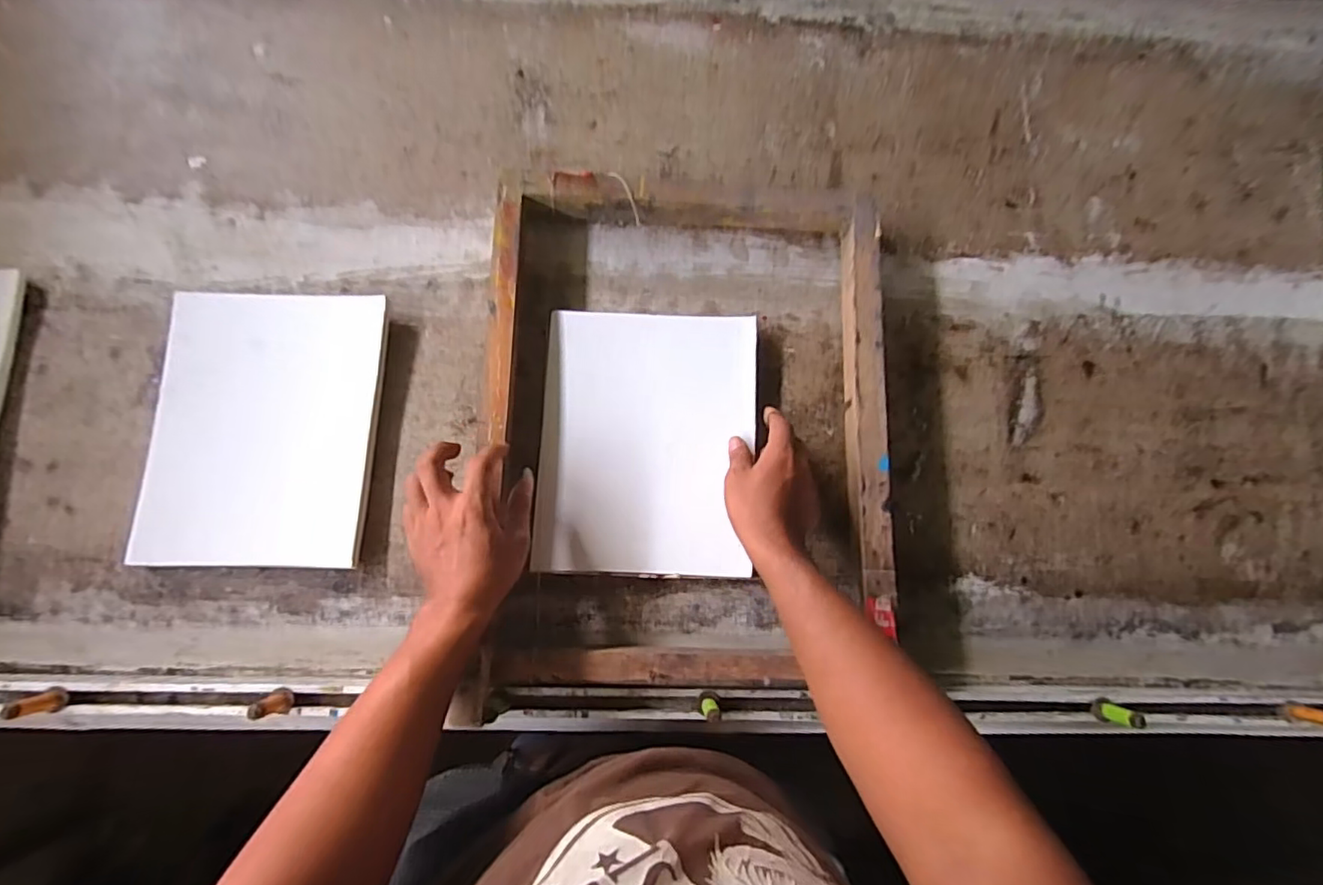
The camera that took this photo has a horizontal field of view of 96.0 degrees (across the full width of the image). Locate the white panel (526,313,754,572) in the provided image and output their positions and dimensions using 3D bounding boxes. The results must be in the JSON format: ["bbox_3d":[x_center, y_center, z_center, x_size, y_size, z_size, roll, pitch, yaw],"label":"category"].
[{"bbox_3d":[-0.015,-0.003,0.609,0.213,0.033,0.264,3,82,-3],"label":"white panel"}]

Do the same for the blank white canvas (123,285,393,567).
[{"bbox_3d":[-0.393,-0.014,0.592,0.210,0.011,0.268,3,79,-2],"label":"blank white canvas"}]

